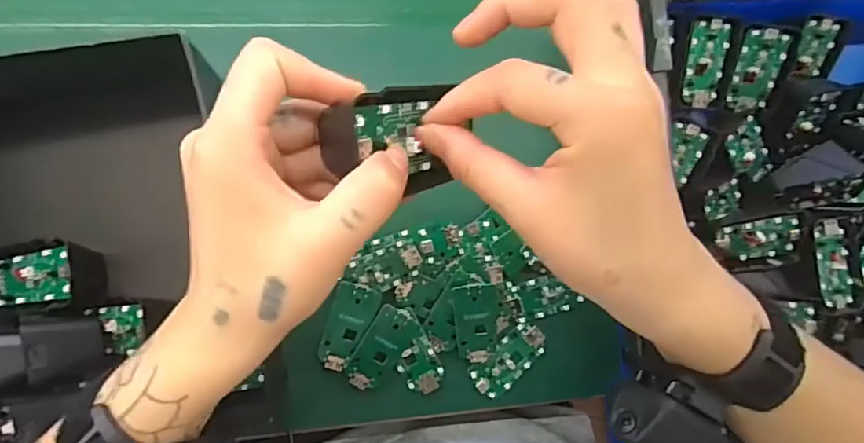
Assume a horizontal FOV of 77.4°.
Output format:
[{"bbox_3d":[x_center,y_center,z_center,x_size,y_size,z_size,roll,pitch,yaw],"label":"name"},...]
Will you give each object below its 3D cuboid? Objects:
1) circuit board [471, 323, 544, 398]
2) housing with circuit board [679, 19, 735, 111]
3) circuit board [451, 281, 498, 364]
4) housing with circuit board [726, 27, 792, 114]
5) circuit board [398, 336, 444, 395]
[{"bbox_3d":[0.060,0.107,0.413,0.063,0.004,0.031,-41,93,-9],"label":"circuit board"},{"bbox_3d":[0.210,-0.120,0.412,0.040,0.004,0.066,-8,110,-9],"label":"housing with circuit board"},{"bbox_3d":[0.034,0.074,0.401,0.034,0.007,0.061,-9,108,-14],"label":"circuit board"},{"bbox_3d":[0.252,-0.118,0.418,0.035,0.010,0.064,11,112,14],"label":"housing with circuit board"},{"bbox_3d":[-0.009,0.109,0.403,0.029,0.008,0.044,-32,92,-10],"label":"circuit board"}]

